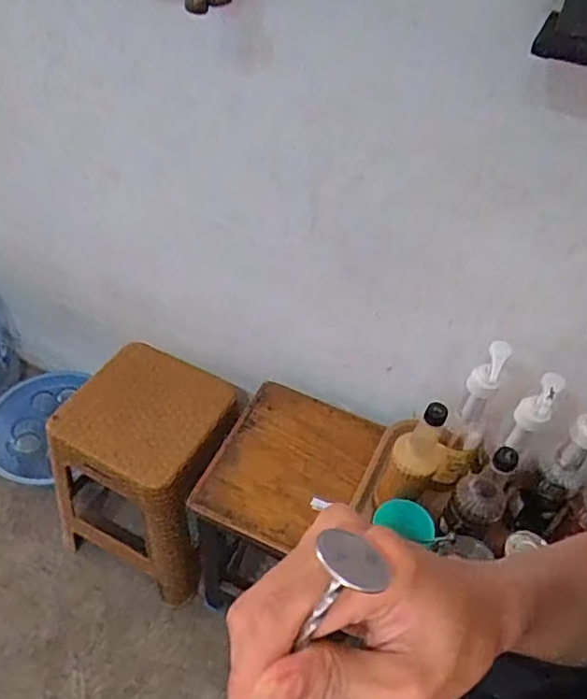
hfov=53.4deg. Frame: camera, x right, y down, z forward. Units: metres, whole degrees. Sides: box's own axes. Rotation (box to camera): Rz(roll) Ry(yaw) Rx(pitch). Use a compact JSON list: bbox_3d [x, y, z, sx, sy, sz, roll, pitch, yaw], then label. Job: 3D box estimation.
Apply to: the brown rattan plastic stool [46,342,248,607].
[{"bbox_3d":[-0.291,0.242,1.244,0.302,0.423,0.321,22,48,14],"label":"brown rattan plastic stool"}]

